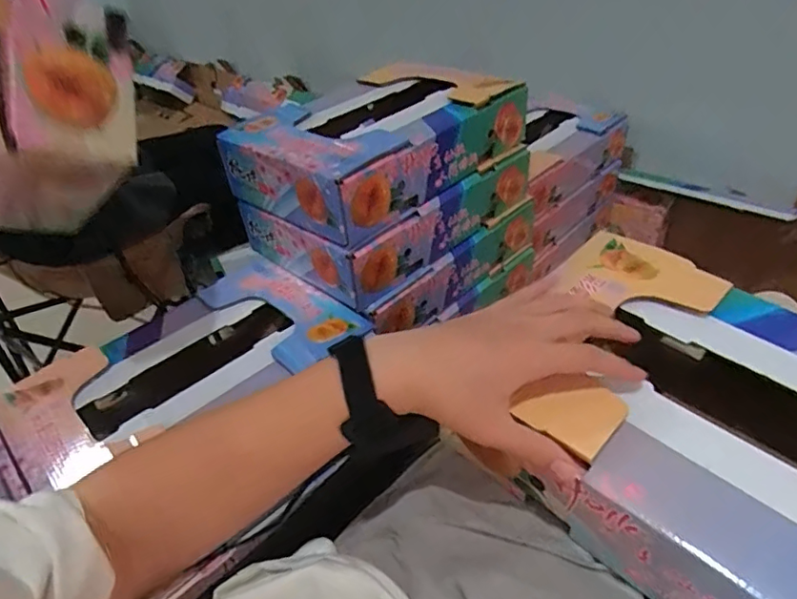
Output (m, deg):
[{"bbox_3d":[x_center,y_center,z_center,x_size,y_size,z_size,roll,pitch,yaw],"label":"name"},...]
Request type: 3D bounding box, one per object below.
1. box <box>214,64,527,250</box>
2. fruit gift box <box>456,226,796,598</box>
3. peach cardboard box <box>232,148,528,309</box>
[{"bbox_3d":[-0.022,-0.245,0.826,0.258,0.096,0.411,27,48,33],"label":"box"},{"bbox_3d":[0.268,0.112,0.411,0.387,0.096,0.257,30,50,35],"label":"fruit gift box"},{"bbox_3d":[-0.001,-0.162,0.876,0.412,0.096,0.254,-34,47,-31],"label":"peach cardboard box"}]

